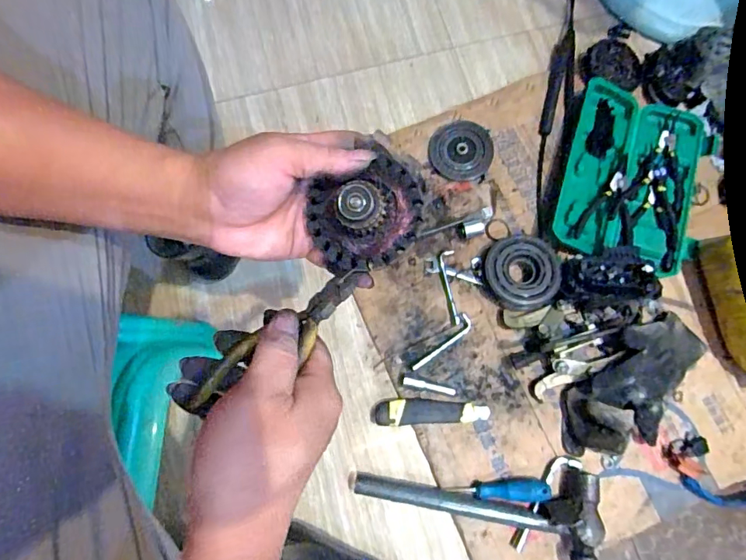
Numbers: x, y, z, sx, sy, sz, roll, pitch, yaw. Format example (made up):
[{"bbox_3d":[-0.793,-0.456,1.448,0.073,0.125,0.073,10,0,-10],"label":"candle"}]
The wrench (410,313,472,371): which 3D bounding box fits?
[{"bbox_3d":[0.102,0.095,0.698,0.115,0.008,0.022,-38,80,-8],"label":"wrench"}]

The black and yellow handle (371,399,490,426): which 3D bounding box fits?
[{"bbox_3d":[0.083,0.187,0.668,0.165,0.022,0.035,-2,77,-1],"label":"black and yellow handle"}]

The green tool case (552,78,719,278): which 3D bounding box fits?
[{"bbox_3d":[0.417,-0.164,0.744,0.213,0.035,0.294,18,77,4],"label":"green tool case"}]

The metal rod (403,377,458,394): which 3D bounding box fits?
[{"bbox_3d":[0.081,0.152,0.673,0.077,0.010,0.011,13,75,1],"label":"metal rod"}]

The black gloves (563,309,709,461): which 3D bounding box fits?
[{"bbox_3d":[0.371,0.148,0.651,0.132,0.073,0.251,40,80,8],"label":"black gloves"}]

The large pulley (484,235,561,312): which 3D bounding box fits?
[{"bbox_3d":[0.222,-0.011,0.709,0.101,0.045,0.108,0,77,0],"label":"large pulley"}]

